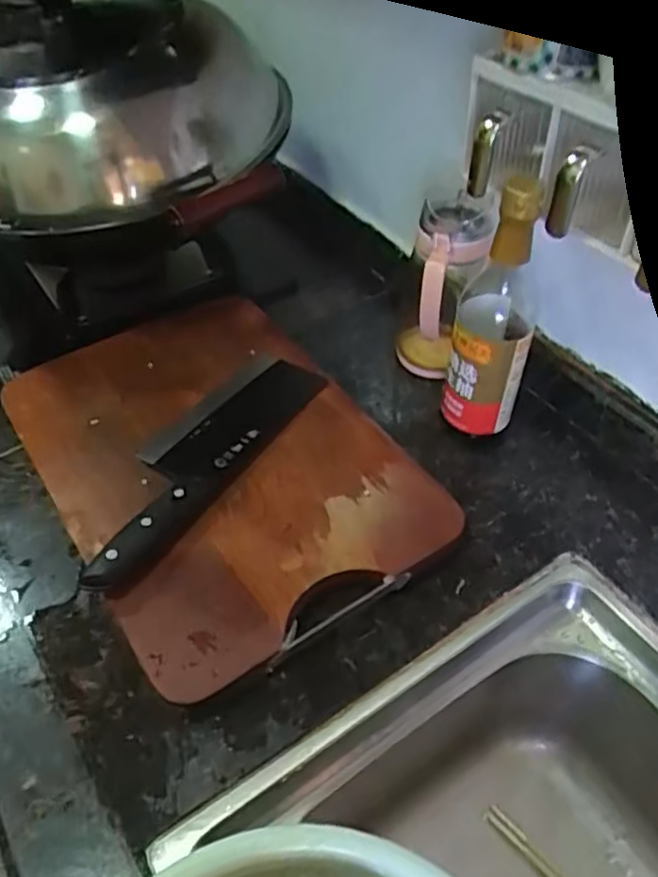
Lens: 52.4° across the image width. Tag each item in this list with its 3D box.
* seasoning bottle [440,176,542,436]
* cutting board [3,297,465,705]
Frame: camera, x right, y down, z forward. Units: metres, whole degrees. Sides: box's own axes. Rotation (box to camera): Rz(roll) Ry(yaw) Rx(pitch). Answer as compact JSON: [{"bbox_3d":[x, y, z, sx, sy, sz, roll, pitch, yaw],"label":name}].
[{"bbox_3d":[0.141,-0.099,0.571,0.061,0.243,0.067,10,48,10],"label":"seasoning bottle"},{"bbox_3d":[-0.104,0.011,0.589,0.263,0.021,0.373,-27,54,-22],"label":"cutting board"}]

